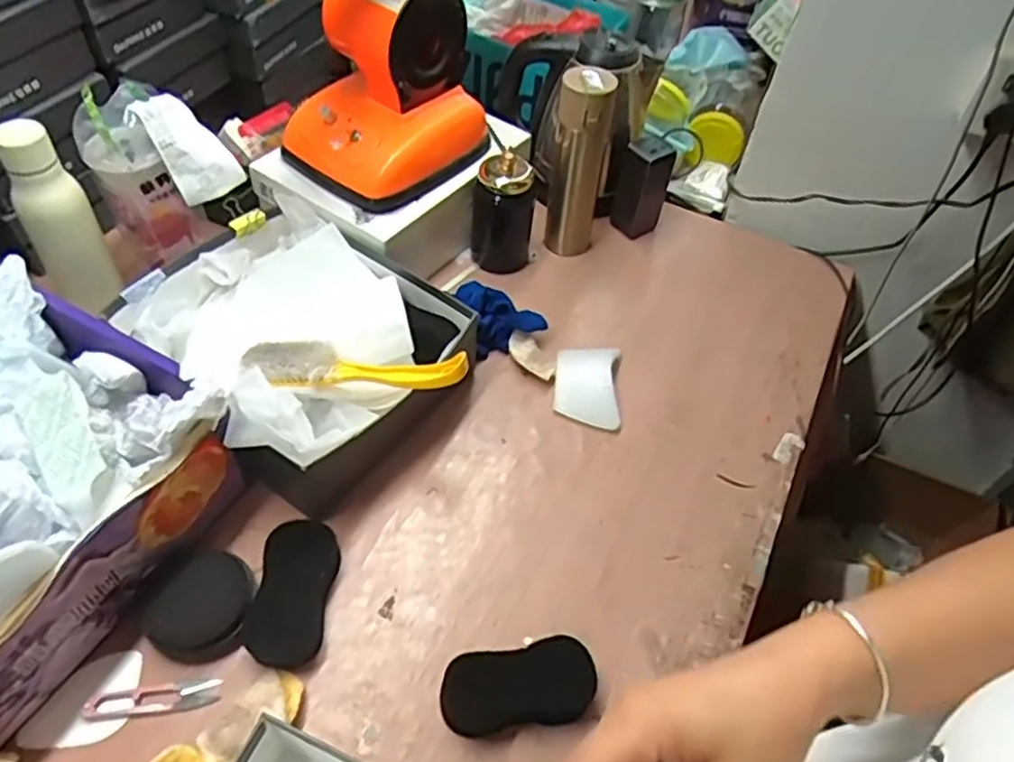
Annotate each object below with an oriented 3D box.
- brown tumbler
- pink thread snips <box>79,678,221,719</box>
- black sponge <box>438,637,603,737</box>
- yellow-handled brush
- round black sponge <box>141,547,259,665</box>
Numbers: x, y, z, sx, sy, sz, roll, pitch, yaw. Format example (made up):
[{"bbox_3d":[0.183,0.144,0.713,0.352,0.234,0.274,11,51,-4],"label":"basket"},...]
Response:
[{"bbox_3d":[0.091,-0.277,0.913,0.068,0.245,0.072,11,51,4],"label":"brown tumbler"},{"bbox_3d":[-0.292,0.262,0.588,0.104,0.008,0.023,-4,52,-8],"label":"pink thread snips"},{"bbox_3d":[0.009,0.258,0.603,0.127,0.033,0.062,-6,52,-10],"label":"black sponge"},{"bbox_3d":[-0.149,-0.017,0.694,0.218,0.038,0.040,8,51,1],"label":"yellow-handled brush"},{"bbox_3d":[-0.270,0.194,0.623,0.087,0.025,0.094,3,51,-3],"label":"round black sponge"}]

